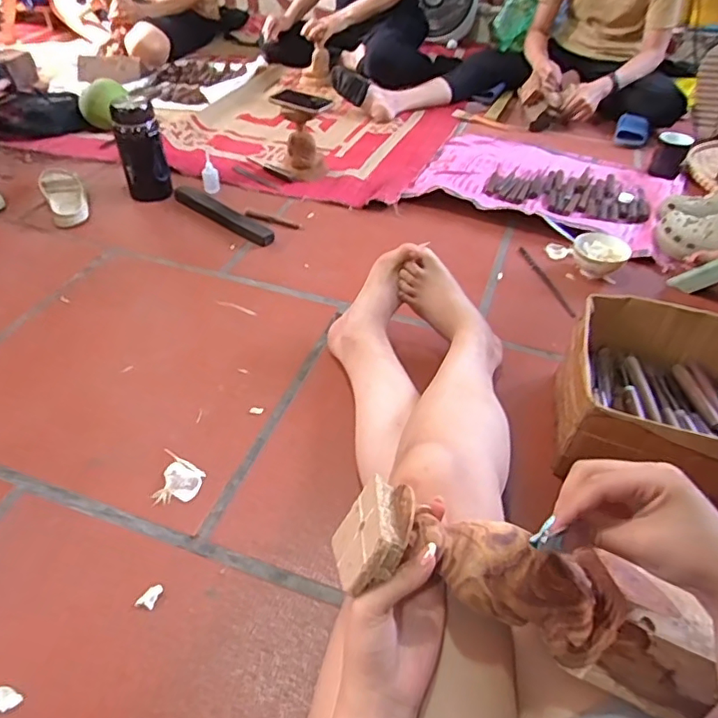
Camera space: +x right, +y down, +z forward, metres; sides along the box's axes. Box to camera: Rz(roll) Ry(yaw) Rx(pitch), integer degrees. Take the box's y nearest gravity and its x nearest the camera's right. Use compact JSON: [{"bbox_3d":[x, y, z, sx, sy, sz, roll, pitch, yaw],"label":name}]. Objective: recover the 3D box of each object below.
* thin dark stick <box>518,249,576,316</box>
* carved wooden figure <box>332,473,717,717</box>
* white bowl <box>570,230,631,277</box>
[{"bbox_3d":[0.376,-0.159,1.106,0.017,0.006,0.232,-6,43,-10],"label":"thin dark stick"},{"bbox_3d":[0.134,0.183,0.421,0.299,0.073,0.090,25,44,-5],"label":"carved wooden figure"},{"bbox_3d":[0.482,-0.205,1.101,0.104,0.068,0.111,25,47,21],"label":"white bowl"}]

